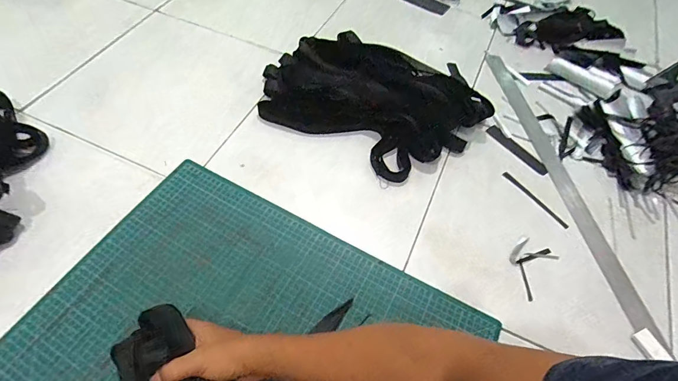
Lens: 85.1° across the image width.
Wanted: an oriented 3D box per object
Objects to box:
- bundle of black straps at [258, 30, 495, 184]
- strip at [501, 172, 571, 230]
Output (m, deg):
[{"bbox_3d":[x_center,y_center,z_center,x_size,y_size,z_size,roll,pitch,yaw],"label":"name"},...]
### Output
[{"bbox_3d":[0.063,-0.192,0.751,0.434,0.058,0.281,29,61,14],"label":"bundle of black straps"},{"bbox_3d":[0.357,0.016,0.674,0.011,0.004,0.141,-32,65,-21],"label":"strip"}]

